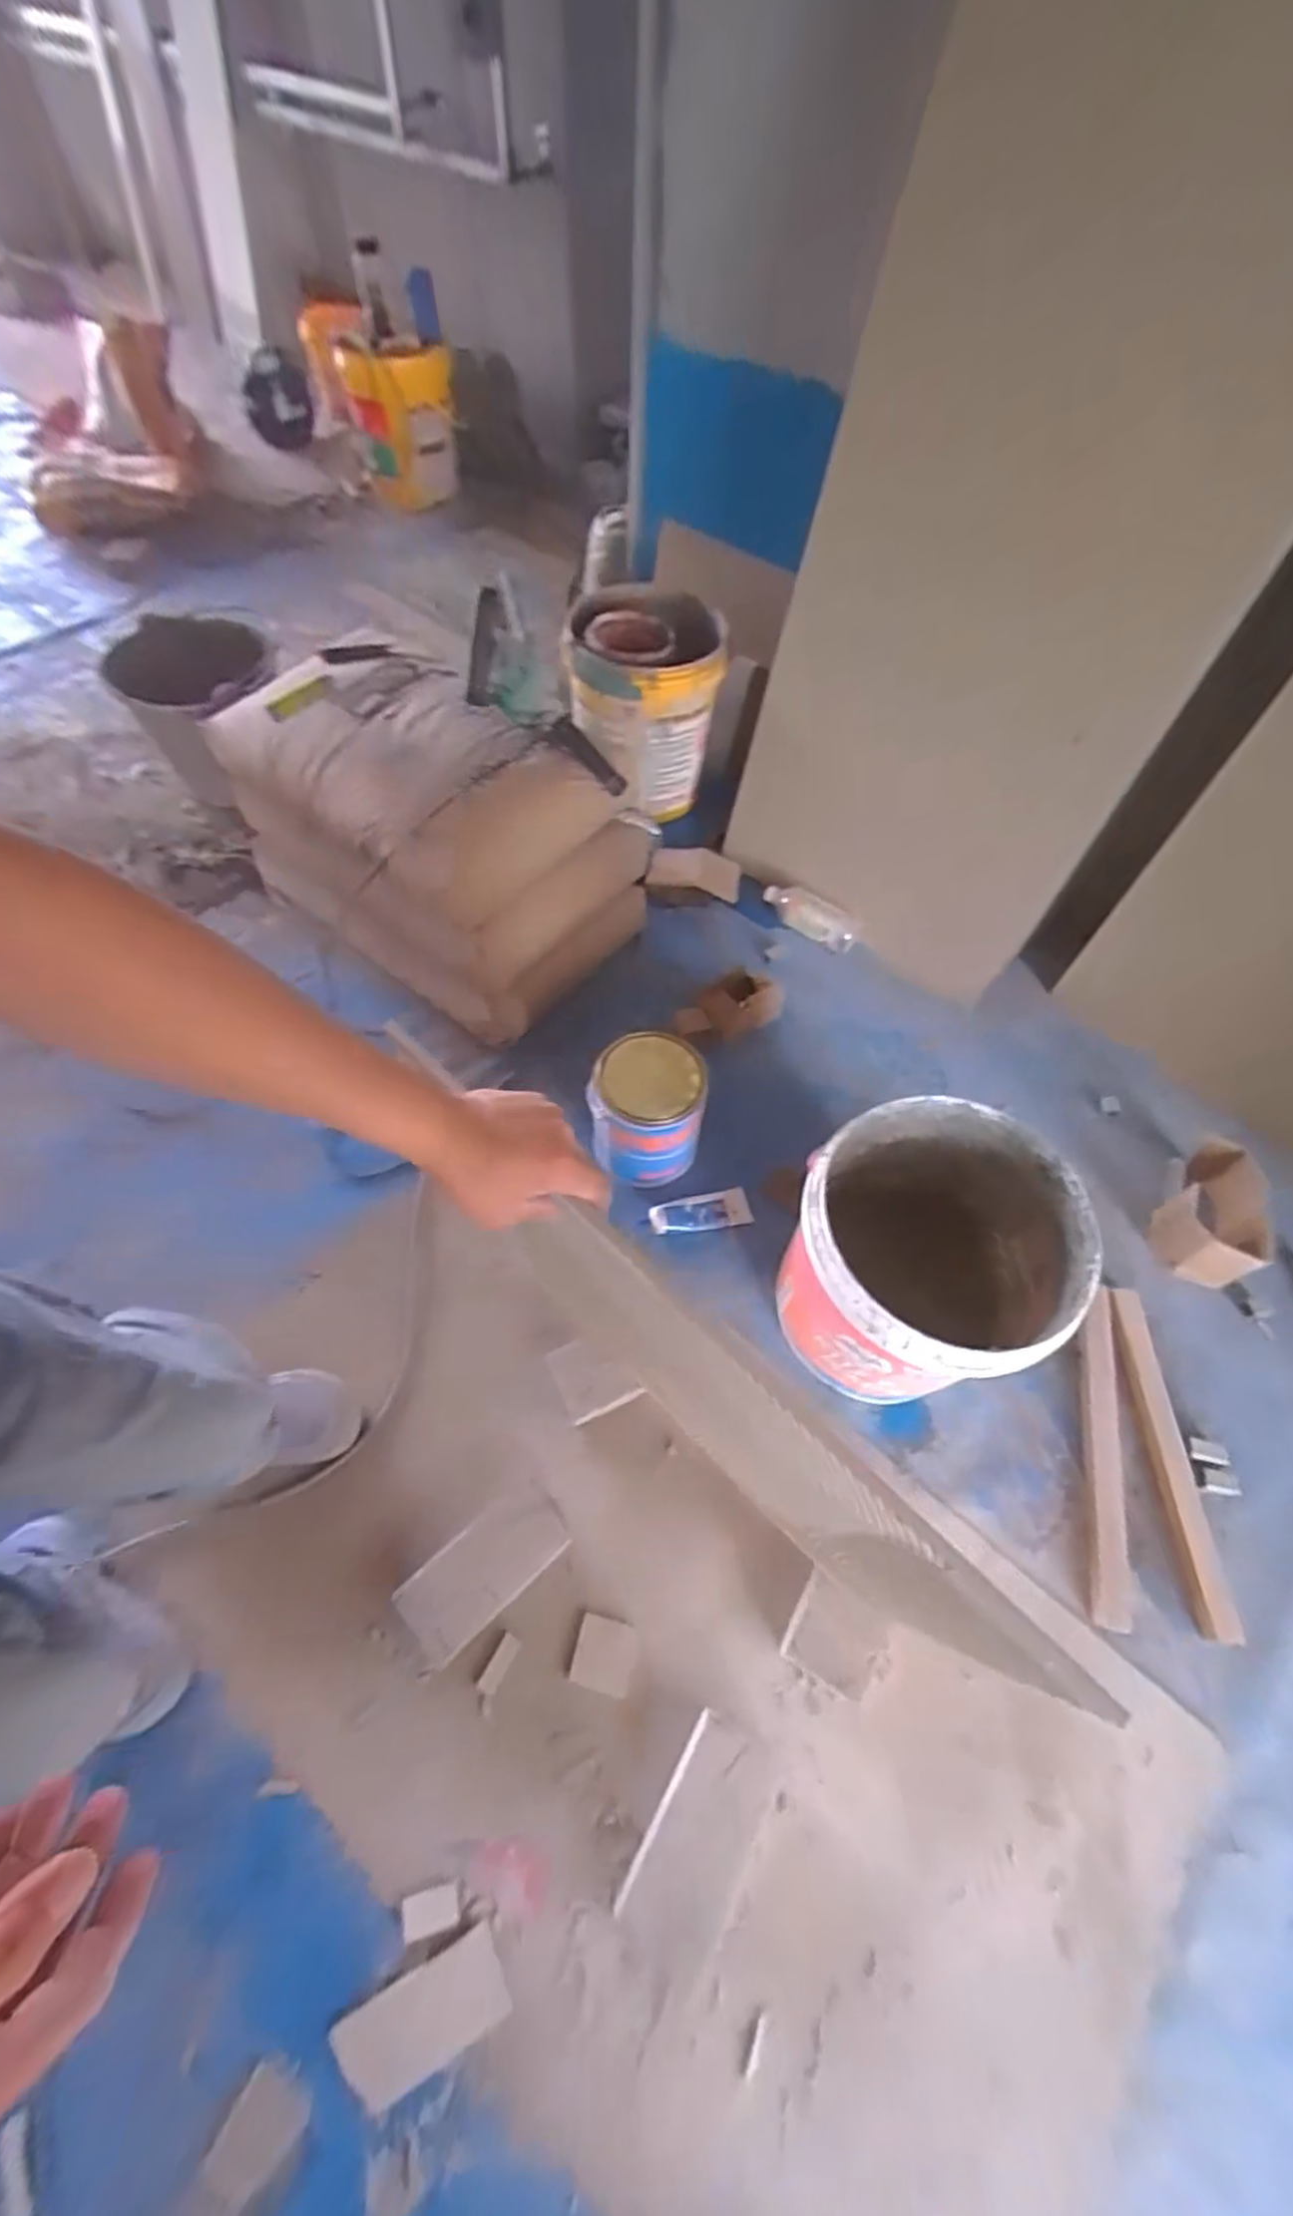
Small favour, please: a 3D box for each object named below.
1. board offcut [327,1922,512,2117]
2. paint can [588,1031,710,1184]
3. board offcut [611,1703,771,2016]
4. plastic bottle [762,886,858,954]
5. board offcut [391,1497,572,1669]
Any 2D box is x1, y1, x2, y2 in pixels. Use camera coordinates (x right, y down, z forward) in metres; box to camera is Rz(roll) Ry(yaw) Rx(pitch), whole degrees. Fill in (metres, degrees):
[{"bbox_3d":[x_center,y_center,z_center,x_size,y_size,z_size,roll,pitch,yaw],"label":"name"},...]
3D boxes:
[{"bbox_3d":[-0.215,0.881,0.742,0.157,0.010,0.075,-23,62,-15],"label":"board offcut"},{"bbox_3d":[-0.002,0.002,1.160,0.167,0.174,0.152,-1,59,-4],"label":"paint can"},{"bbox_3d":[0.055,0.765,0.798,0.102,0.023,0.200,29,62,15],"label":"board offcut"},{"bbox_3d":[0.318,-0.376,1.517,0.201,0.065,0.065,33,62,16],"label":"plastic bottle"},{"bbox_3d":[-0.193,0.547,0.916,0.193,0.022,0.094,-37,66,-22],"label":"board offcut"}]

